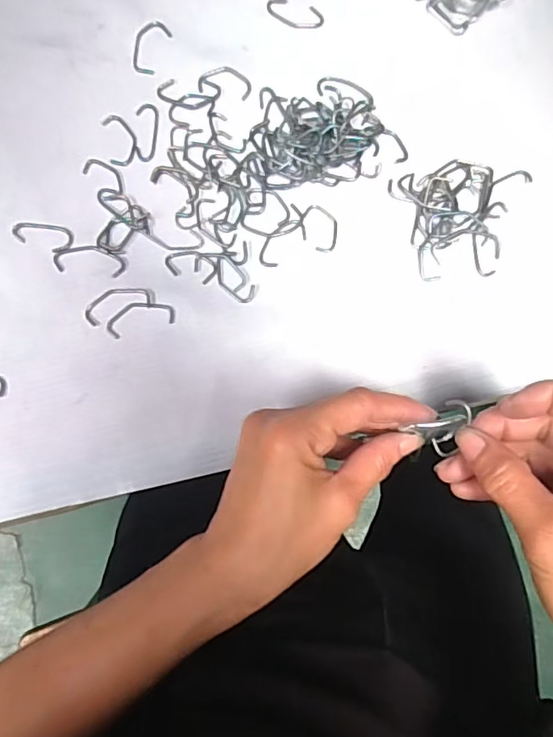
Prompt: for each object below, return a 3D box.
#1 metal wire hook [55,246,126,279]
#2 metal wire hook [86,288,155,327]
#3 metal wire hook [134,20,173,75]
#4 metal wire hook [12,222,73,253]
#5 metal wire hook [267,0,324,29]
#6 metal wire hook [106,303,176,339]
[{"bbox_3d":[-0.112,-0.065,0.317,0.042,0.004,0.017,9,84,-1],"label":"metal wire hook"},{"bbox_3d":[-0.093,-0.039,0.311,0.040,0.004,0.017,-20,85,-4],"label":"metal wire hook"},{"bbox_3d":[-0.080,-0.201,0.330,0.019,0.004,0.034,26,84,1],"label":"metal wire hook"},{"bbox_3d":[-0.141,-0.080,0.316,0.035,0.004,0.016,11,84,-1],"label":"metal wire hook"},{"bbox_3d":[0.012,-0.229,0.343,0.037,0.004,0.017,14,84,-1],"label":"metal wire hook"},{"bbox_3d":[-0.080,-0.031,0.311,0.040,0.004,0.017,-16,85,-3],"label":"metal wire hook"}]

